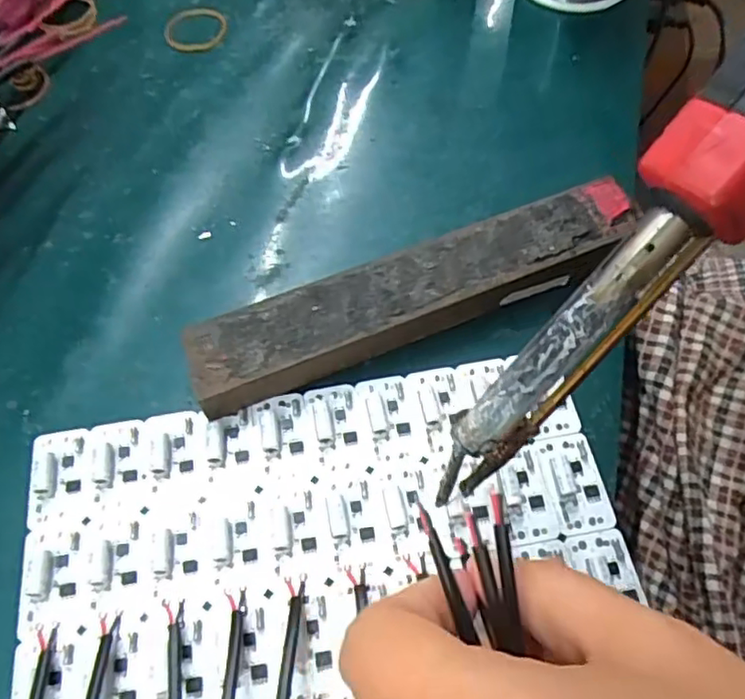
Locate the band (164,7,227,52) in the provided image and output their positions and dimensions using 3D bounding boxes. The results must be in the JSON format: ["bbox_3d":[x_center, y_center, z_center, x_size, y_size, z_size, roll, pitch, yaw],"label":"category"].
[{"bbox_3d":[-0.099,-0.180,0.349,0.033,0.004,0.037,-4,61,-2],"label":"band"}]

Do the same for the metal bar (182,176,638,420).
[{"bbox_3d":[0.020,-0.021,0.248,0.182,0.020,0.036,-21,63,-11],"label":"metal bar"}]

